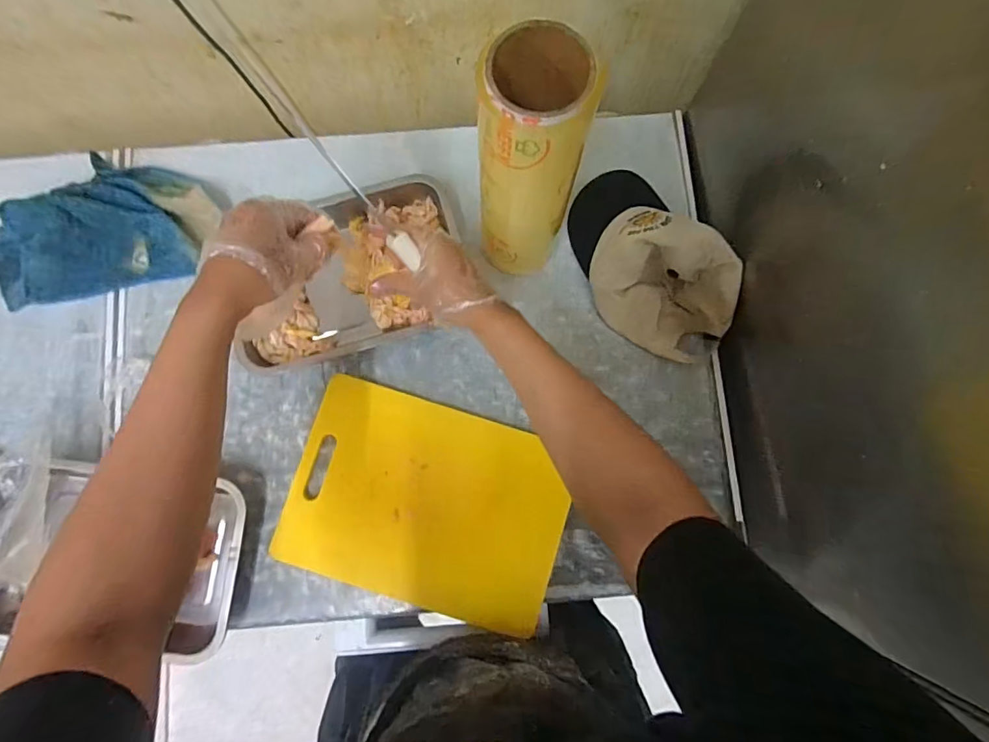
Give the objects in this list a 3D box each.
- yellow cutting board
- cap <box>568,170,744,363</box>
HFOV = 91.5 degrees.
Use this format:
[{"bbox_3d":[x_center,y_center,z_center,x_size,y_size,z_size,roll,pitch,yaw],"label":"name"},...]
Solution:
[{"bbox_3d":[-0.086,0.169,0.610,0.337,0.017,0.244,17,88,6],"label":"yellow cutting board"},{"bbox_3d":[0.202,-0.143,0.635,0.151,0.095,0.262,-34,83,-5],"label":"cap"}]

